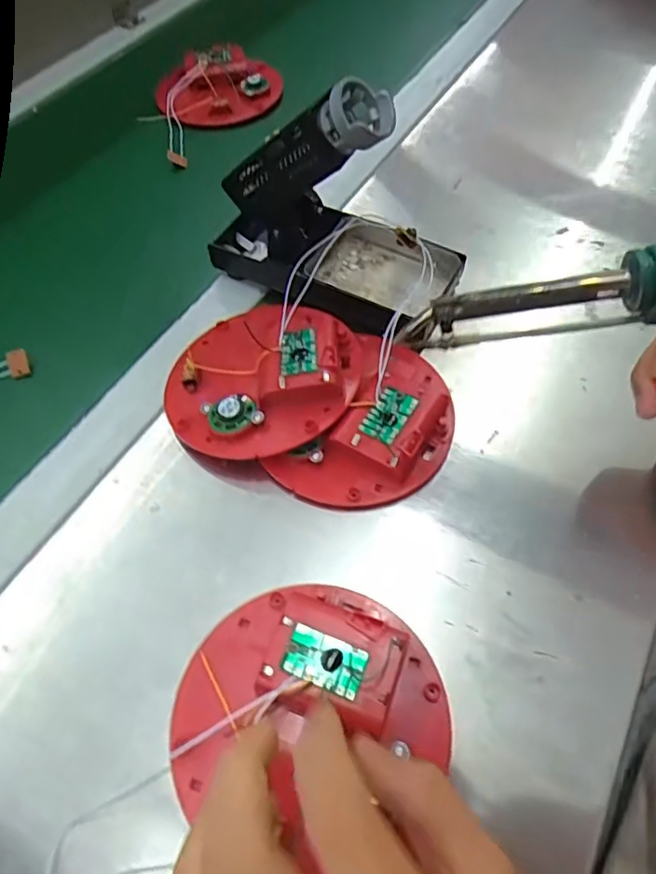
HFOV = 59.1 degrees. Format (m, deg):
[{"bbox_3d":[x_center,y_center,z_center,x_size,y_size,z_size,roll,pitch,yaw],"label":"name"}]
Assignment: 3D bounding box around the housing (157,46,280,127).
[{"bbox_3d":[-0.110,-0.355,0.581,0.120,0.030,0.103,-19,59,-8],"label":"housing"}]

